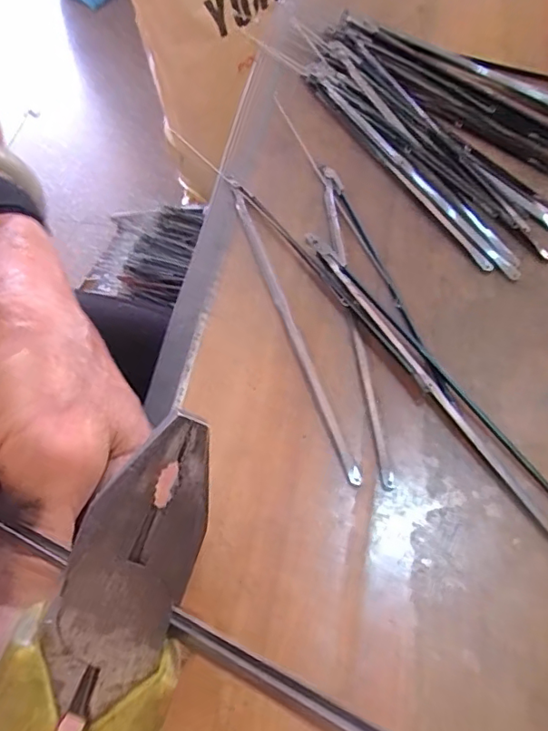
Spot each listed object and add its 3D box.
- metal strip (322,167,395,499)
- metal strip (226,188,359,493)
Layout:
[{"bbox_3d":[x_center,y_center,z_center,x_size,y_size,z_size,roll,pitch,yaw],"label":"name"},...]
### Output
[{"bbox_3d":[0.037,-0.032,0.261,0.010,0.012,0.184,-5,61,-1],"label":"metal strip"},{"bbox_3d":[0.006,-0.026,0.263,0.007,0.007,0.178,-16,62,-8],"label":"metal strip"}]

